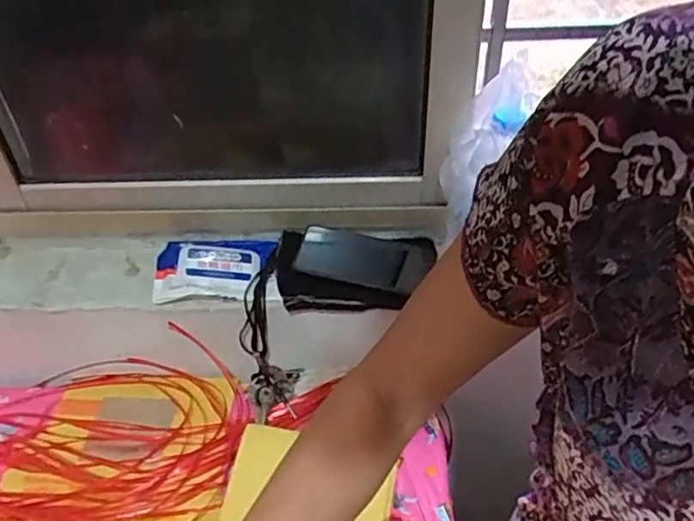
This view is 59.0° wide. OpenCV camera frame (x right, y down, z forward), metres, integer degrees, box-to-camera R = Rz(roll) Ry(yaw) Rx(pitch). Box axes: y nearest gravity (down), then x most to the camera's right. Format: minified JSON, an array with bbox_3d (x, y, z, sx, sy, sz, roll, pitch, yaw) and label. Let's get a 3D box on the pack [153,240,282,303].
[{"bbox_3d":[-0.161,0.008,0.766,0.148,0.028,0.090,-3,42,-1],"label":"pack"}]

